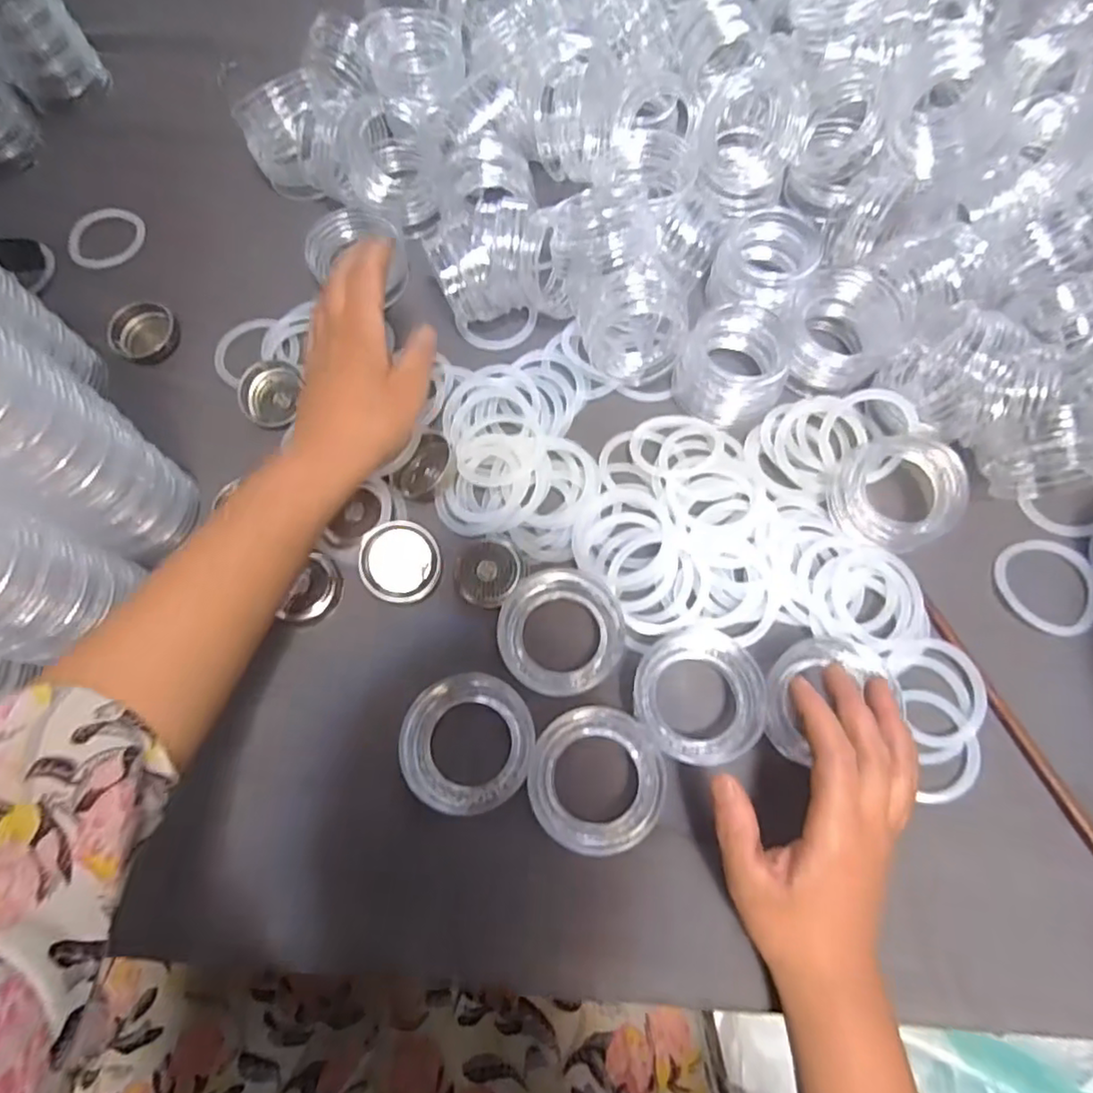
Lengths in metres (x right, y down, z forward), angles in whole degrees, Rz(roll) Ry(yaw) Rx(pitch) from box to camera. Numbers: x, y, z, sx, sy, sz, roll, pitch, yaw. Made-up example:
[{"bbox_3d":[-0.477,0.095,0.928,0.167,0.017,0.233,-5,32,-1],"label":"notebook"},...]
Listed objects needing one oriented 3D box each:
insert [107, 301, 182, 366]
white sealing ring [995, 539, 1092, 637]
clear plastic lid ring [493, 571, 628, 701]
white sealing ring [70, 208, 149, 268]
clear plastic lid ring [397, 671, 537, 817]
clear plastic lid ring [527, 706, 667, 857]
[{"bbox_3d":[-0.286,-0.151,0.457,0.037,0.020,0.043,30,73,12],"label":"insert"},{"bbox_3d":[0.296,0.023,0.377,0.053,0.005,0.058,-1,69,2],"label":"white sealing ring"},{"bbox_3d":[0.009,0.048,0.365,0.070,0.017,0.070,-1,69,2],"label":"clear plastic lid ring"},{"bbox_3d":[-0.344,-0.243,0.500,0.058,0.007,0.058,-1,69,2],"label":"white sealing ring"},{"bbox_3d":[-0.041,0.104,0.345,0.068,0.033,0.071,-1,69,2],"label":"clear plastic lid ring"},{"bbox_3d":[0.027,0.122,0.339,0.068,0.025,0.071,-1,69,2],"label":"clear plastic lid ring"}]

